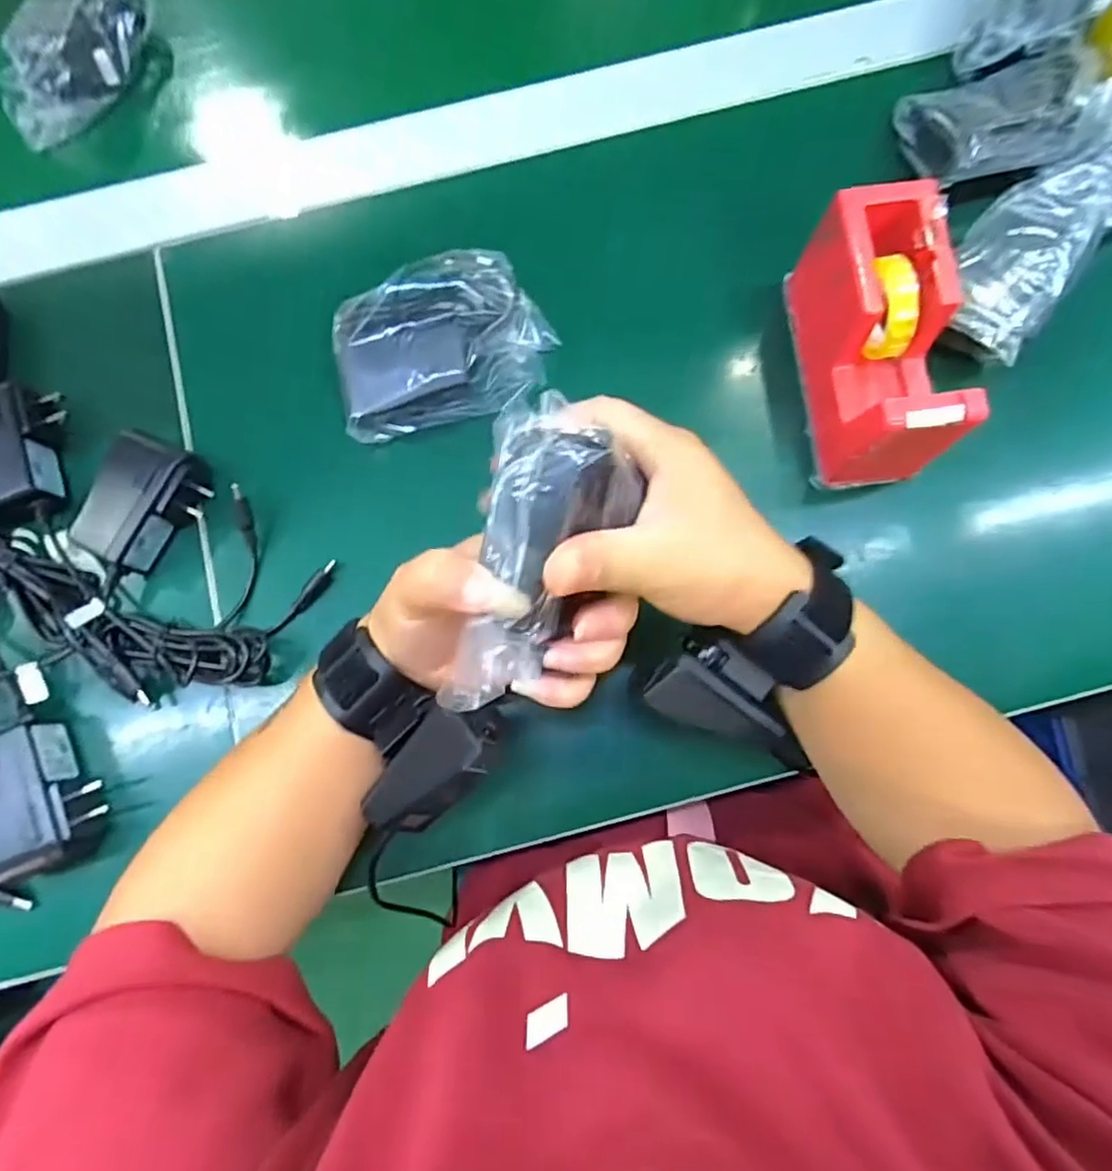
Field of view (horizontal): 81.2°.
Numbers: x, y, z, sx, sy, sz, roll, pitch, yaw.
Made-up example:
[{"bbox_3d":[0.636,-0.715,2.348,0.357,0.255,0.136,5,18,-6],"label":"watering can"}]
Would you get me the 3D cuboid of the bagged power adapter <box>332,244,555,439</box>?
[{"bbox_3d":[-0.063,-0.135,0.360,0.122,0.041,0.075,-22,76,-5],"label":"bagged power adapter"}]

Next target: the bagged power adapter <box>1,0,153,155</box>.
[{"bbox_3d":[-0.316,-0.349,0.423,0.060,0.036,0.121,23,77,6],"label":"bagged power adapter"}]

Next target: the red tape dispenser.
[{"bbox_3d":[0.164,-0.123,0.337,0.052,0.083,0.131,-6,76,-1],"label":"red tape dispenser"}]

